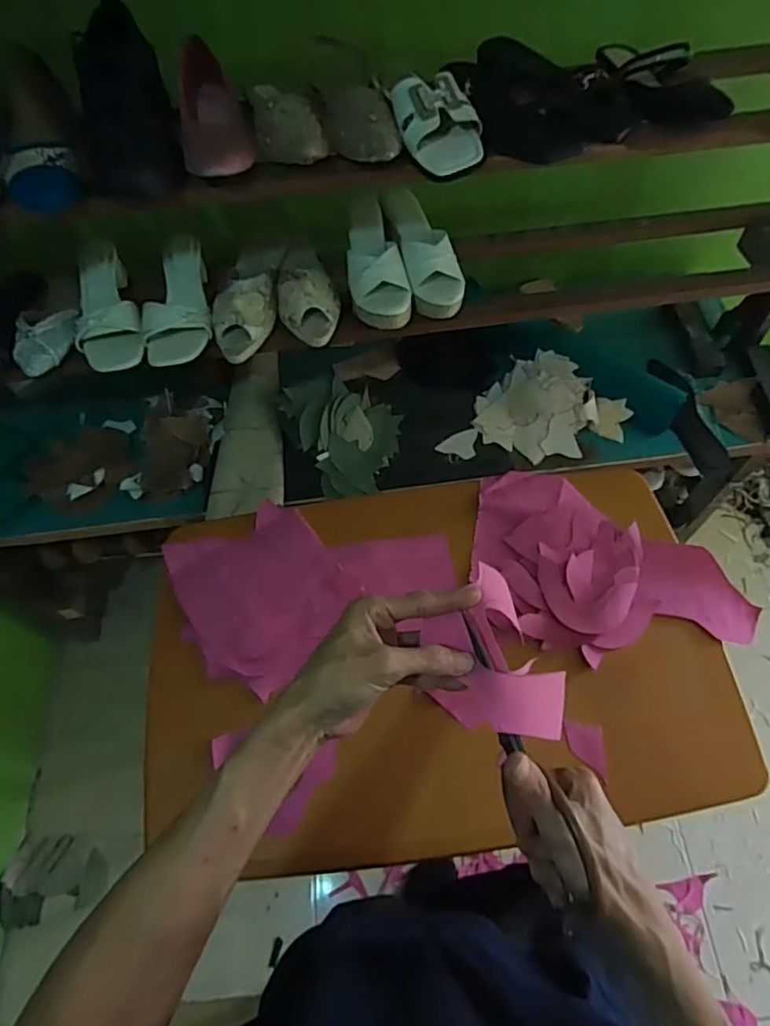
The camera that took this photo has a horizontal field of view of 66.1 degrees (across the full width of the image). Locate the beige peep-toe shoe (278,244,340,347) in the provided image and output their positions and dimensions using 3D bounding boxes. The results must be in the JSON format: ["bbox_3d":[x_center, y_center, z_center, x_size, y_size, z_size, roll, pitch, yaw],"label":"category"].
[{"bbox_3d":[-0.116,-0.350,0.885,0.085,0.055,0.218,-6,60,0],"label":"beige peep-toe shoe"}]

